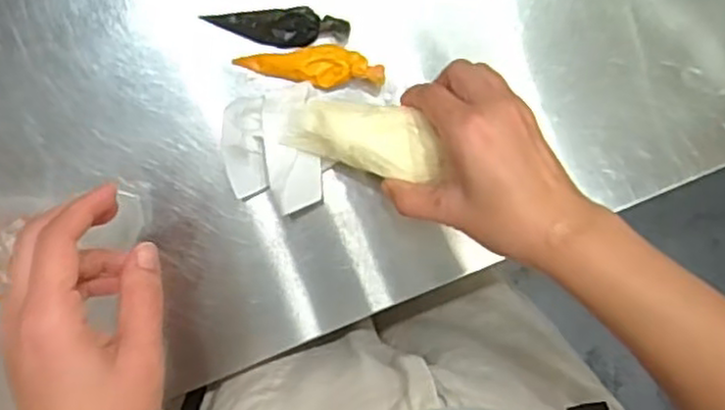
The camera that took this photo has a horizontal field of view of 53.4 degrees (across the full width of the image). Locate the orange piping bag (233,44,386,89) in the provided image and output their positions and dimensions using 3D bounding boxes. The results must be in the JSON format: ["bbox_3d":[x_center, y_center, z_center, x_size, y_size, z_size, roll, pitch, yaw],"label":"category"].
[{"bbox_3d":[-0.032,-0.087,0.452,0.089,0.022,0.024,4,97,-7],"label":"orange piping bag"}]

